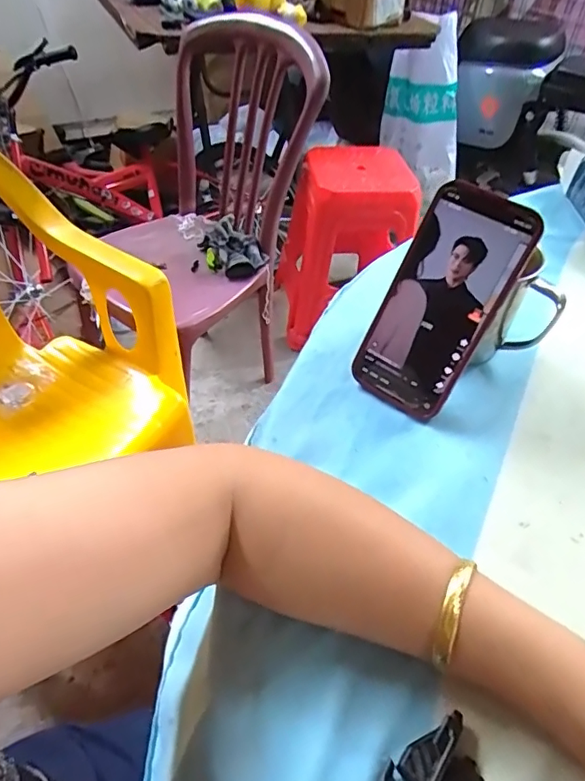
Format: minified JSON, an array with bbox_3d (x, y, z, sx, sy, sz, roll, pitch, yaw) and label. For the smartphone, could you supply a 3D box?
[{"bbox_3d":[0.105,-0.062,0.380,0.072,0.161,0.005,33,22,20],"label":"smartphone"}]

